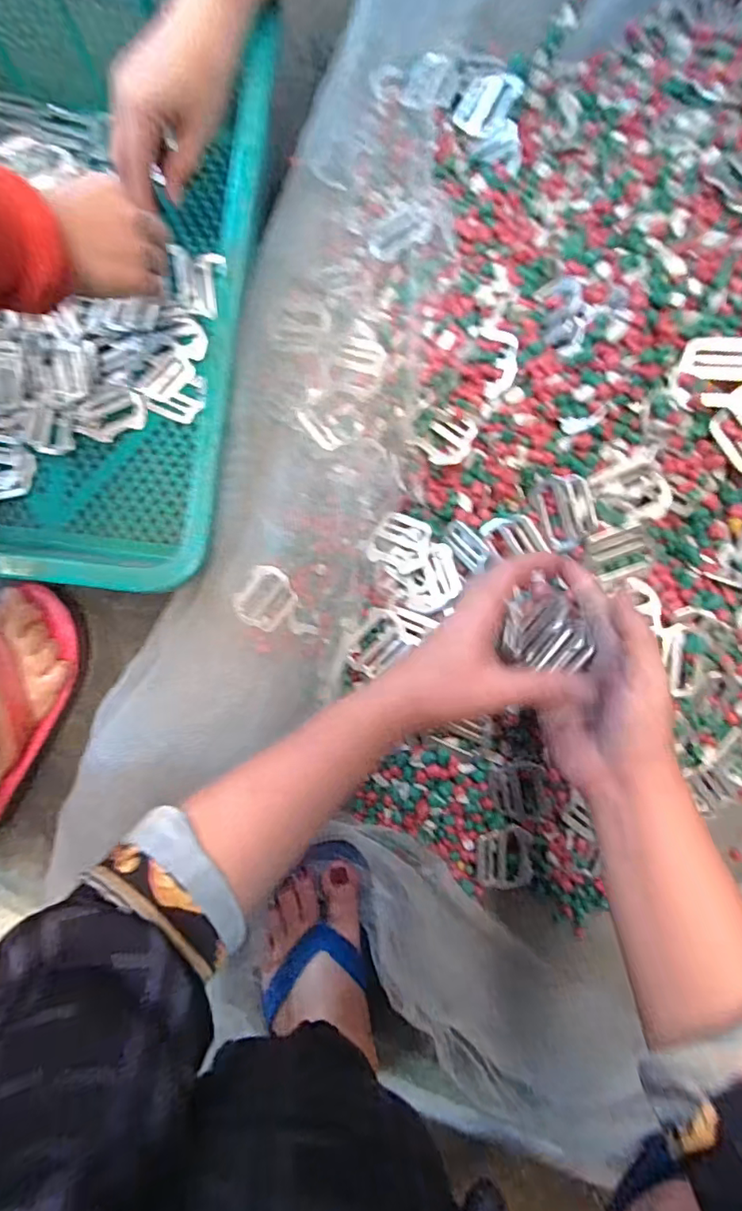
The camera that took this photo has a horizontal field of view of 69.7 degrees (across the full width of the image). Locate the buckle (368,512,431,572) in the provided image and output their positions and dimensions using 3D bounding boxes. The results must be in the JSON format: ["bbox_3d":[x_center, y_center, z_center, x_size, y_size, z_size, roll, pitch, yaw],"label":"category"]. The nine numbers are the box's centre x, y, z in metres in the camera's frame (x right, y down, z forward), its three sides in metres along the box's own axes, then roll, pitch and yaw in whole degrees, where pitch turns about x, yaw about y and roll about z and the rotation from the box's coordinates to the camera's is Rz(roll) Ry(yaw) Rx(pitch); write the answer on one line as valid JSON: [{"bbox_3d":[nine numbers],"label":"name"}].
[{"bbox_3d":[0.027,-0.054,0.466,0.054,0.008,0.047,23,88,26],"label":"buckle"}]

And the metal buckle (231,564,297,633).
[{"bbox_3d":[-0.096,-0.006,0.482,0.056,0.006,0.049,-44,87,1],"label":"metal buckle"}]

